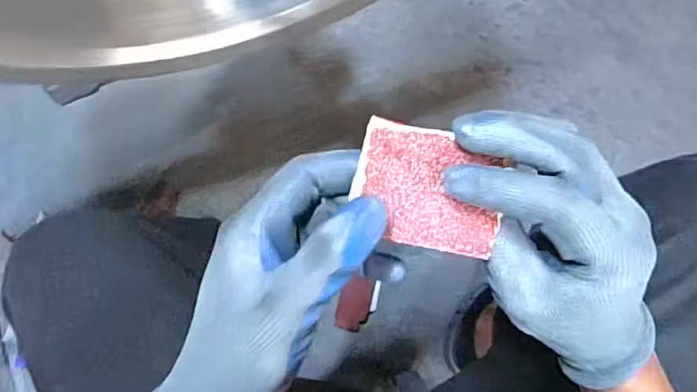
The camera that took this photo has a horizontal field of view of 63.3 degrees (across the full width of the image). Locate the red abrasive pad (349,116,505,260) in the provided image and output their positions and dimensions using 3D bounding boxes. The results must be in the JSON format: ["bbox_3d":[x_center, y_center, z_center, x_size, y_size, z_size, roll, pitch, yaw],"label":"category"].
[{"bbox_3d":[0.042,-0.004,0.292,0.073,0.012,0.058,14,78,3],"label":"red abrasive pad"}]

